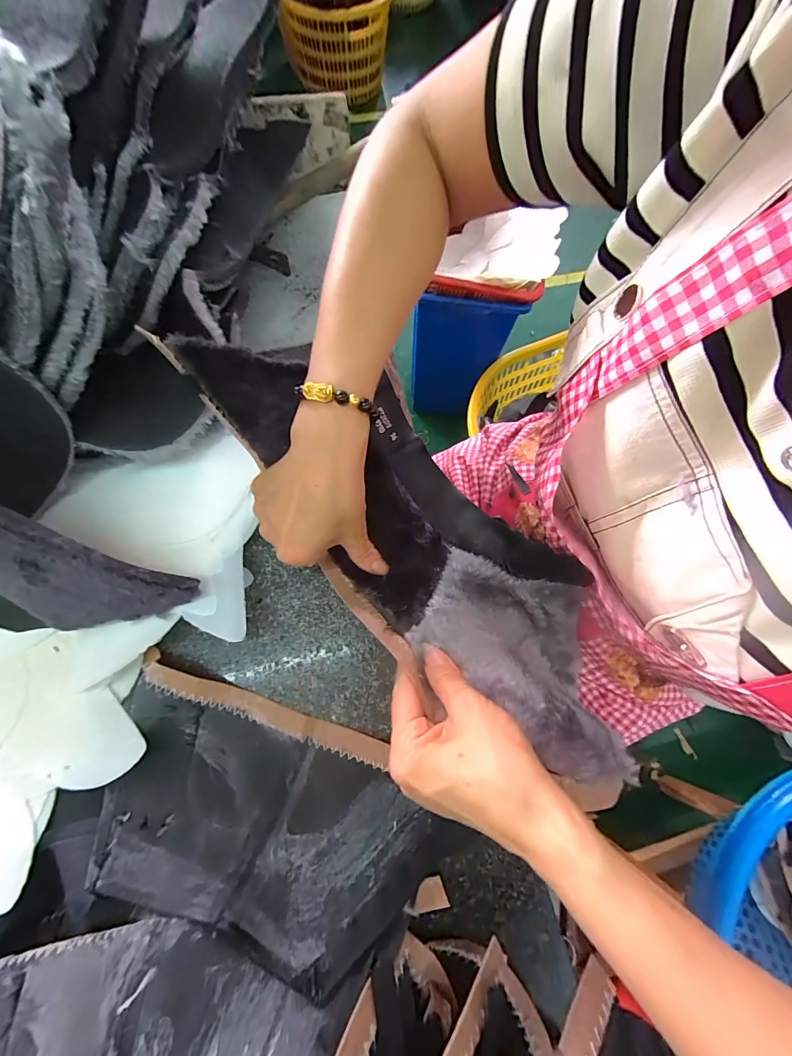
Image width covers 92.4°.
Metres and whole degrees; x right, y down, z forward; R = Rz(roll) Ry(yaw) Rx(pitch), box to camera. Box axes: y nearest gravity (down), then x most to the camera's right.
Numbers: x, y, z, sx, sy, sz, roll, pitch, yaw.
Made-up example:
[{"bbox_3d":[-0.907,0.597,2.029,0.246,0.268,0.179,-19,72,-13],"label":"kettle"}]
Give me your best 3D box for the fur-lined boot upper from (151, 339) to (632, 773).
[{"bbox_3d":[0.013,0.003,0.278,0.395,0.098,0.141,45,76,-1],"label":"fur-lined boot upper"}]

